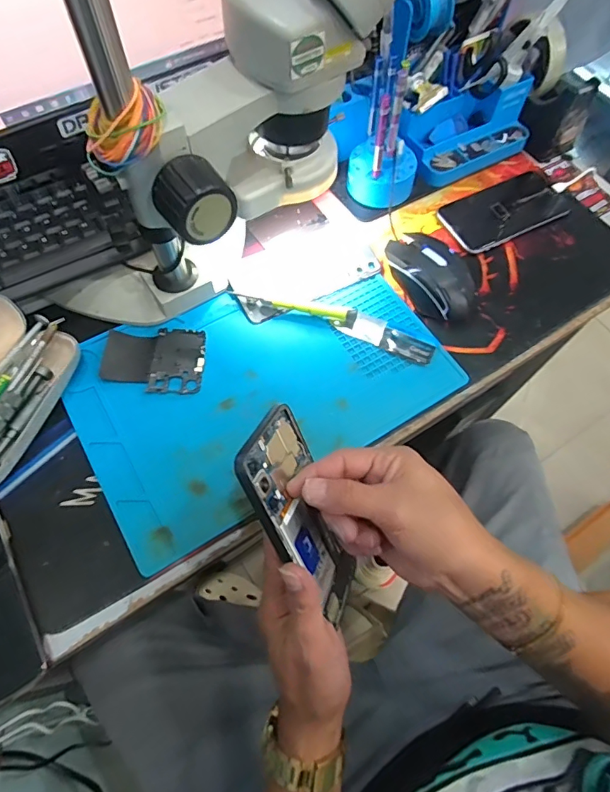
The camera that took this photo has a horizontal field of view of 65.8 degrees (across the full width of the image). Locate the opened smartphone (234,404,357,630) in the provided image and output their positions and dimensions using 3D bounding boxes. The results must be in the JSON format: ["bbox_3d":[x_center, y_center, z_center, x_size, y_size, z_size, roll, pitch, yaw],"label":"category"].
[{"bbox_3d":[0.000,0.087,0.335,0.005,0.156,0.079,-14,21,28],"label":"opened smartphone"}]

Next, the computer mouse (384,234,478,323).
[{"bbox_3d":[0.133,-0.129,0.494,0.061,0.036,0.116,-36,71,-18],"label":"computer mouse"}]

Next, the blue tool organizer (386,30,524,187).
[{"bbox_3d":[0.198,-0.316,0.565,0.157,0.072,0.077,-23,68,-13],"label":"blue tool organizer"}]

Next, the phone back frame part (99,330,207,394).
[{"bbox_3d":[-0.145,-0.036,0.453,0.092,0.008,0.068,1,65,-2],"label":"phone back frame part"}]

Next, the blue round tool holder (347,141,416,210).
[{"bbox_3d":[0.086,-0.252,0.538,0.077,0.059,0.069,17,65,5],"label":"blue round tool holder"}]

